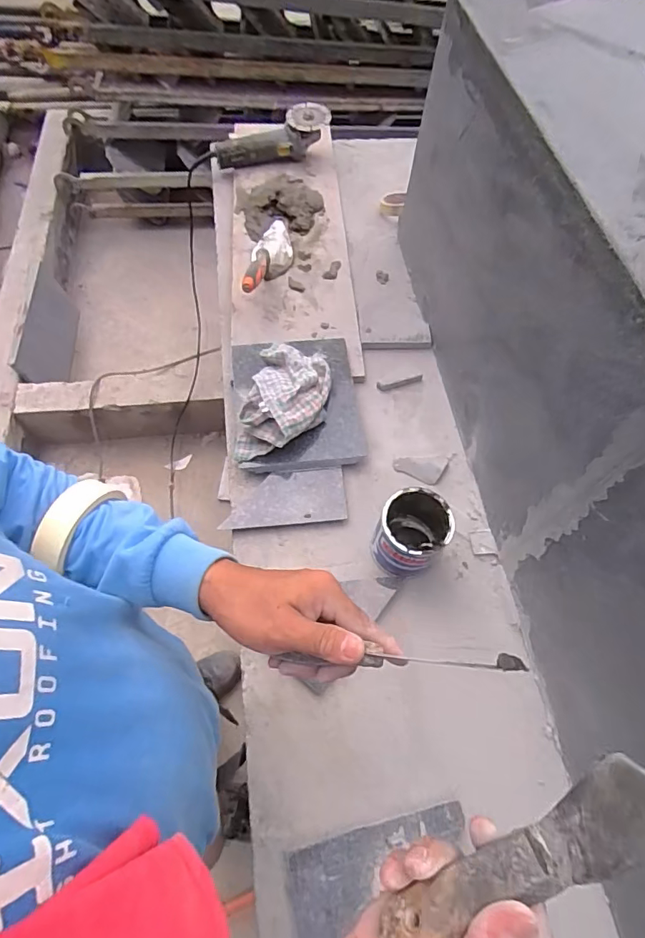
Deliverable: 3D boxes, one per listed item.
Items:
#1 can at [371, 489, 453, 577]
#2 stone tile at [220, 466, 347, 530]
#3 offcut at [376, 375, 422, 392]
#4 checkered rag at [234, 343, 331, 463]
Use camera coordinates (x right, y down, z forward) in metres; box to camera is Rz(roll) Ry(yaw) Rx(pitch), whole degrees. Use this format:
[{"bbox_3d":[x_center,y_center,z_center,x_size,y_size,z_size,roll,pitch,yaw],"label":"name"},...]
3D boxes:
[{"bbox_3d":[0.132,0.100,0.724,0.102,0.116,0.102,1,62,-2],"label":"can"},{"bbox_3d":[-0.063,0.050,0.798,0.197,0.016,0.089,-4,62,-5],"label":"stone tile"},{"bbox_3d":[0.150,-0.164,0.923,0.090,0.004,0.021,-10,63,-8],"label":"offcut"},{"bbox_3d":[-0.062,-0.121,0.831,0.137,0.087,0.239,12,62,3],"label":"checkered rag"}]

